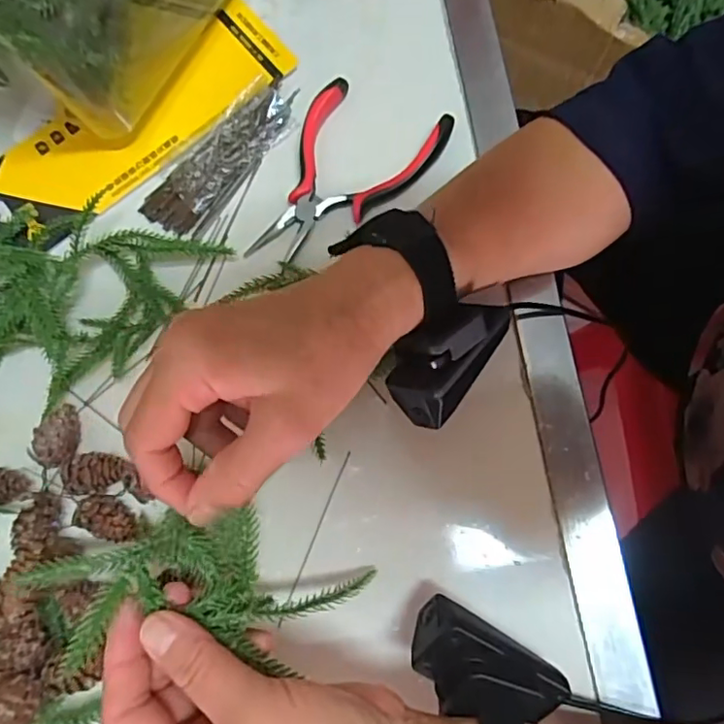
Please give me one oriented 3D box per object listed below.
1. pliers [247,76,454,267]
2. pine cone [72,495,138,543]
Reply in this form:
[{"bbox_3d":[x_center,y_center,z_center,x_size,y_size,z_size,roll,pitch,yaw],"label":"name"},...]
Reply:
[{"bbox_3d":[-0.005,-0.111,0.348,0.087,0.013,0.119,21,79,8],"label":"pliers"},{"bbox_3d":[-0.137,0.084,0.305,0.031,0.013,0.019,20,79,8],"label":"pine cone"}]

